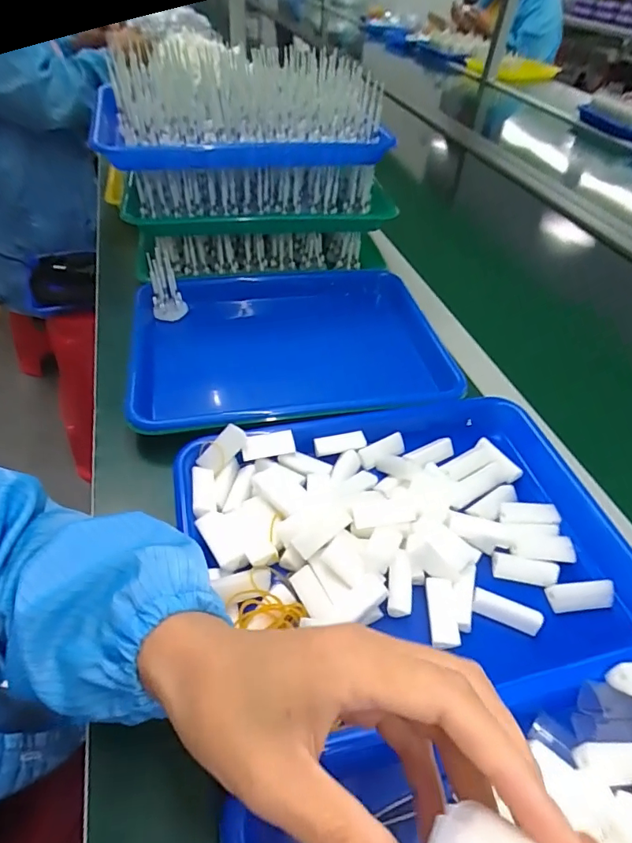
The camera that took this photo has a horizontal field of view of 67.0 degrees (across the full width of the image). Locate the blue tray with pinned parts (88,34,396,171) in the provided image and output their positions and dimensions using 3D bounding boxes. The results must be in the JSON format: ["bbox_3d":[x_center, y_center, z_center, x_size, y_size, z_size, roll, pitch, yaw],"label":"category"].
[{"bbox_3d":[-0.081,-0.361,0.543,0.320,0.081,0.198,-9,48,-14],"label":"blue tray with pinned parts"}]

